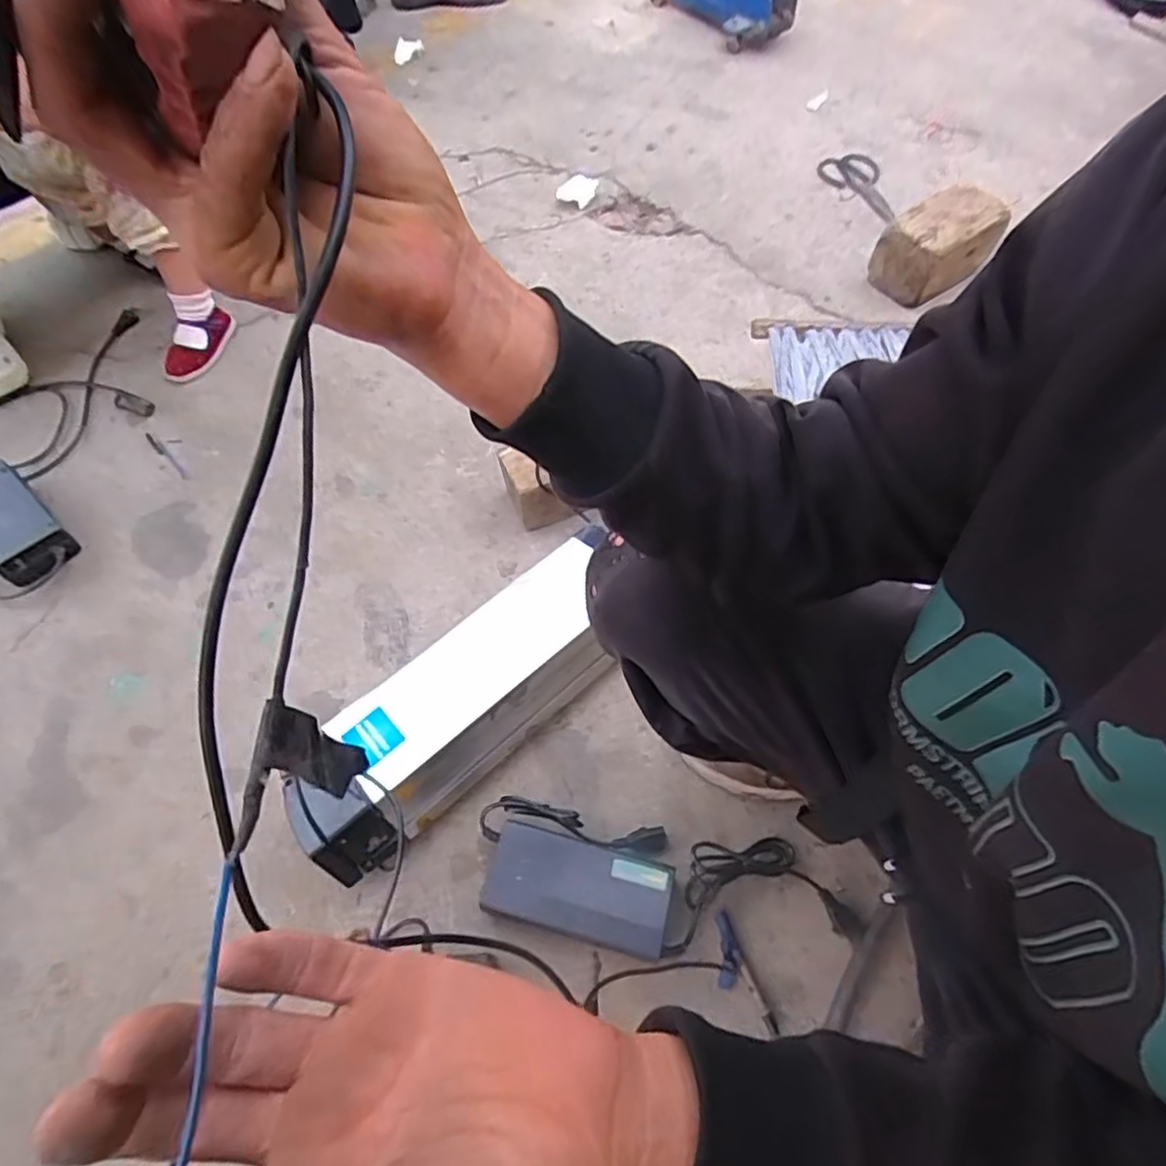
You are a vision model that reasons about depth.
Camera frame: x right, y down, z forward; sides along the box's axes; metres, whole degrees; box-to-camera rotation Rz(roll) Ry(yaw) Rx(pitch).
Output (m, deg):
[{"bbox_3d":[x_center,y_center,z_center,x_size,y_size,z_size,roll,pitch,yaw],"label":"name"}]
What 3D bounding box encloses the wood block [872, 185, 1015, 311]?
[{"bbox_3d":[0.596,-0.565,1.130,0.193,0.118,0.110,-28,66,-15],"label":"wood block"}]

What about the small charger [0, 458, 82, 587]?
[{"bbox_3d":[-0.776,-0.084,0.910,0.175,0.058,0.088,39,69,21],"label":"small charger"}]

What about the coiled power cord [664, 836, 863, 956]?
[{"bbox_3d":[0.178,0.315,0.690,0.190,0.025,0.098,-5,61,0],"label":"coiled power cord"}]

